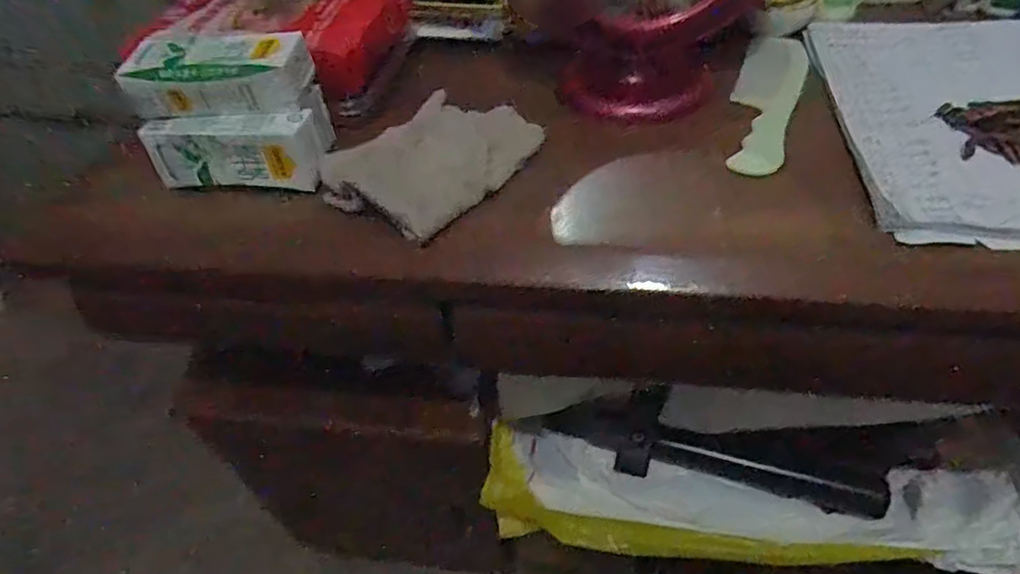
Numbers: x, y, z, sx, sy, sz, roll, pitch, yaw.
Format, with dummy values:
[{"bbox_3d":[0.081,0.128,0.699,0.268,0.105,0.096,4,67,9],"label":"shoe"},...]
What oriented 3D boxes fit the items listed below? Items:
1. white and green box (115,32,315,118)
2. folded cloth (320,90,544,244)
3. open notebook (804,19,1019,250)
[{"bbox_3d":[-0.202,-0.152,0.445,0.119,0.039,0.052,0,45,8],"label":"white and green box"},{"bbox_3d":[-0.055,-0.097,0.452,0.101,0.038,0.149,24,53,28],"label":"folded cloth"},{"bbox_3d":[0.351,-0.129,0.460,0.214,0.015,0.296,2,45,10],"label":"open notebook"}]

